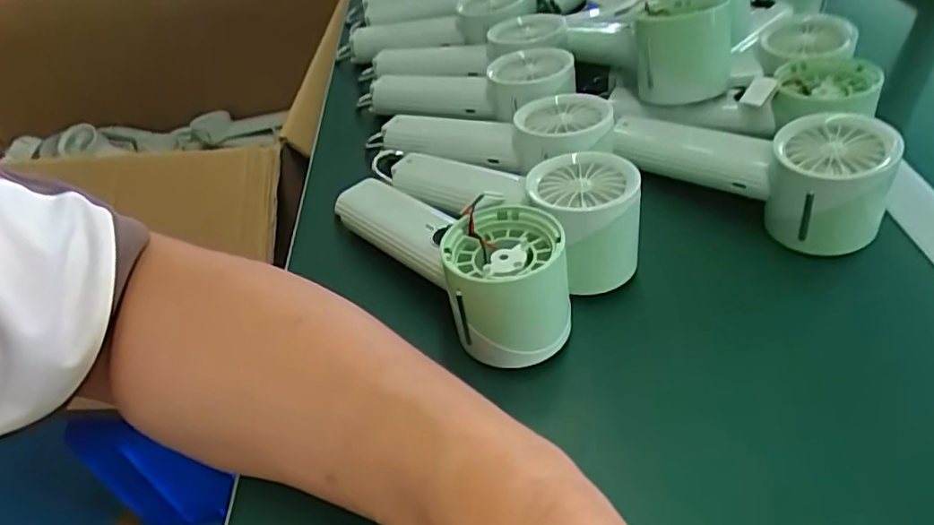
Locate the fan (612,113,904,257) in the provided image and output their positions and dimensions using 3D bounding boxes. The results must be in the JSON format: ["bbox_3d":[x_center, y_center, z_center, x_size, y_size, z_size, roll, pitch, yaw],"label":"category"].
[{"bbox_3d":[0.175,-0.059,0.381,0.066,0.074,0.165,-27,35,-25],"label":"fan"}]

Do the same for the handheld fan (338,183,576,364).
[{"bbox_3d":[-0.017,-0.012,0.354,0.061,0.067,0.196,-29,39,-27],"label":"handheld fan"}]

